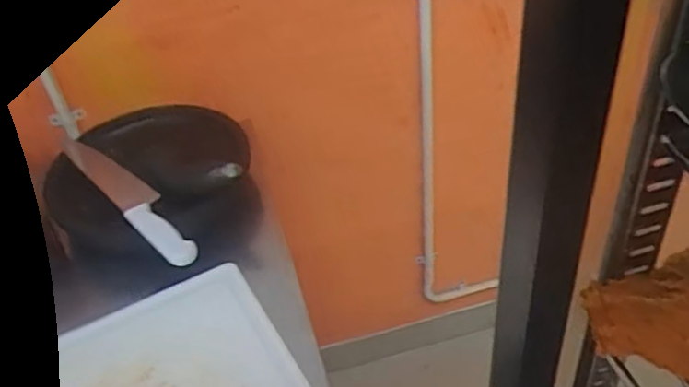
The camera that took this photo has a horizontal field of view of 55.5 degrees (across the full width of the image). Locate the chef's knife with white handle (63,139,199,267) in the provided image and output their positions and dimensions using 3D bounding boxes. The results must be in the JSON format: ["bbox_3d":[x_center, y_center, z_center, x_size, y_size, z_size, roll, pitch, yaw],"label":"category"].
[{"bbox_3d":[-0.314,-0.007,0.933,0.054,0.023,0.382,-32,46,-27],"label":"chef's knife with white handle"}]

